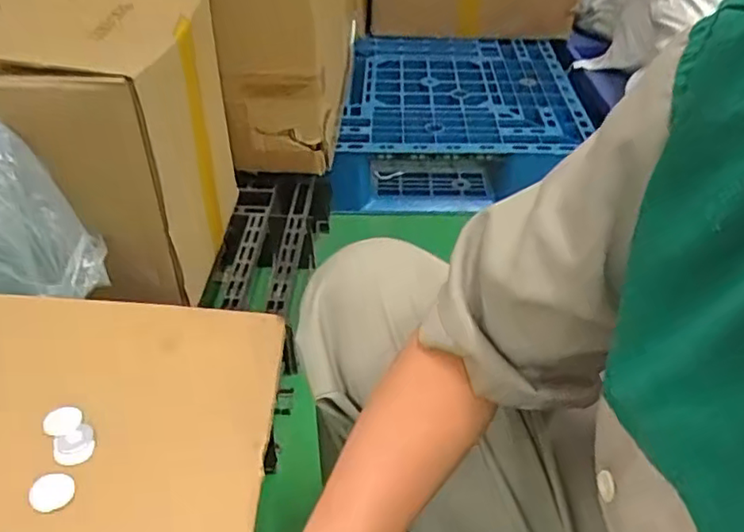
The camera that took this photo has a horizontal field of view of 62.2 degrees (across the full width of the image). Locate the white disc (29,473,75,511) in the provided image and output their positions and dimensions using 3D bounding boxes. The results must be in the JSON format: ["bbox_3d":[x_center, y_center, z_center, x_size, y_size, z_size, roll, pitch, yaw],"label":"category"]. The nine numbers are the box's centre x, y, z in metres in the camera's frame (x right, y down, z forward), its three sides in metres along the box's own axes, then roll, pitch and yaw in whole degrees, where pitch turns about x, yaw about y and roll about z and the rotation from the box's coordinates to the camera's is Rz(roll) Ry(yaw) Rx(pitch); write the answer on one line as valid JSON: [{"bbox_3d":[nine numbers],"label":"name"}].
[{"bbox_3d":[-0.217,0.153,0.418,0.027,0.004,0.026,4,47,-25],"label":"white disc"}]

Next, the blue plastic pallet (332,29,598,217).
[{"bbox_3d":[0.199,-0.358,1.467,0.538,0.148,0.619,1,40,0],"label":"blue plastic pallet"}]

